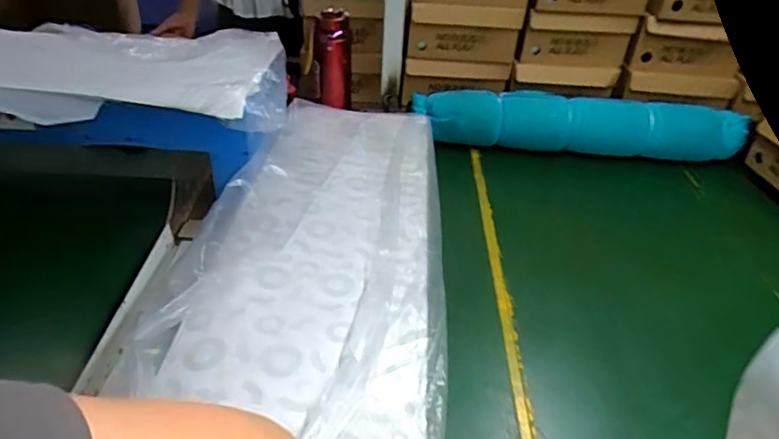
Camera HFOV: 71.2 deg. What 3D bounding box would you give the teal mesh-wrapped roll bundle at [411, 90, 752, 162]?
[{"bbox_3d":[0.406,-0.208,1.198,0.698,0.123,0.084,0,35,-6],"label":"teal mesh-wrapped roll bundle"}]

